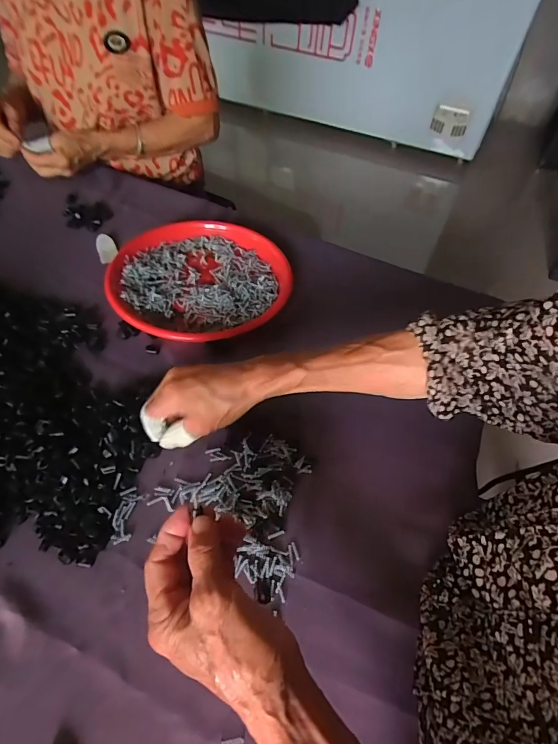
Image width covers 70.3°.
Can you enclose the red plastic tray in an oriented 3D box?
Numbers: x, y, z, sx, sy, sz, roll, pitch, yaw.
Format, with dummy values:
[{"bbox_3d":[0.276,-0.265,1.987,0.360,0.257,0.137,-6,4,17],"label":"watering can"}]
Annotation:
[{"bbox_3d":[-0.108,-0.128,0.546,0.227,0.032,0.238,33,56,19],"label":"red plastic tray"}]

